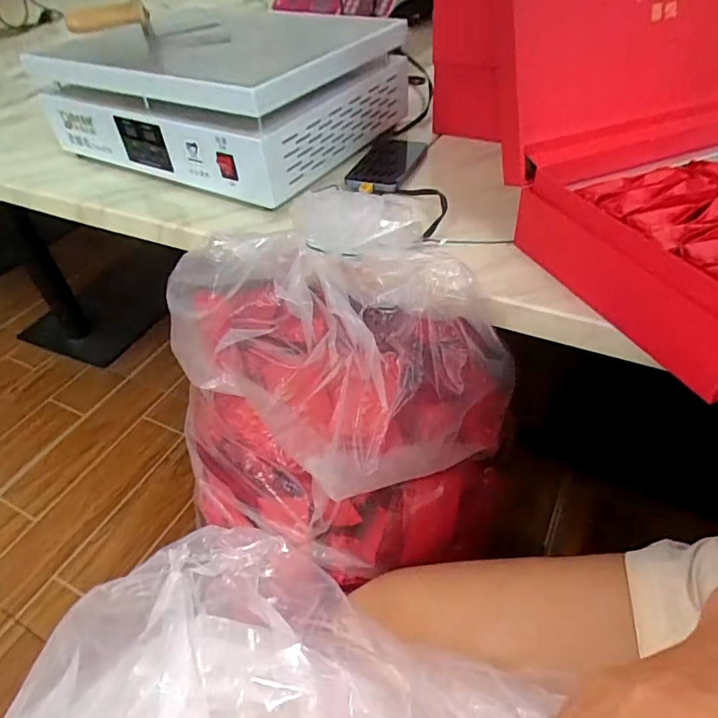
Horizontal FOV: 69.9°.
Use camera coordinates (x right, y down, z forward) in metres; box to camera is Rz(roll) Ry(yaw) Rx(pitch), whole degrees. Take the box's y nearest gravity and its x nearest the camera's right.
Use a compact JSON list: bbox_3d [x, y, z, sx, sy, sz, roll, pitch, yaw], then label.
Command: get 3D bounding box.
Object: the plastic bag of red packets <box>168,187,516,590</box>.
[{"bbox_3d":[-0.023,0.041,0.465,0.319,0.303,0.200,-4,44,2],"label":"plastic bag of red packets"}]

